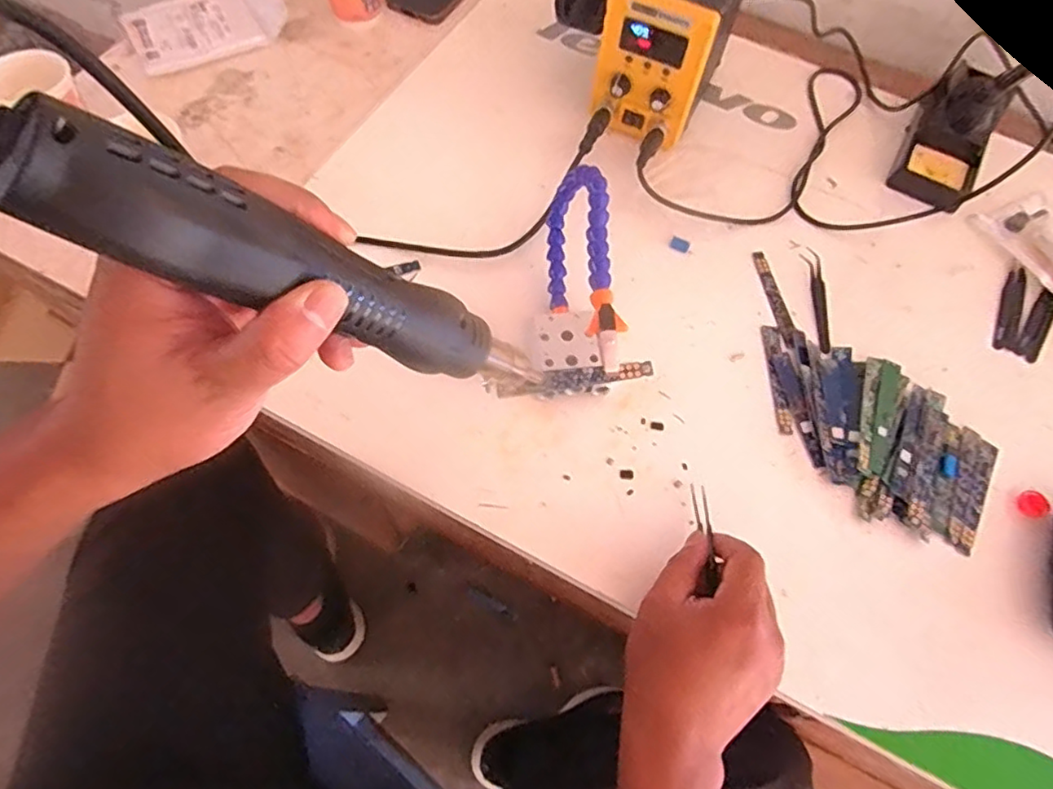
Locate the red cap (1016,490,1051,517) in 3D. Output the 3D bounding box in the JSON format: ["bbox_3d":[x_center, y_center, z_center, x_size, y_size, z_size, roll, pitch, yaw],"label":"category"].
[{"bbox_3d":[0.389,0.084,0.471,0.021,0.010,0.020,1,64,-3],"label":"red cap"}]

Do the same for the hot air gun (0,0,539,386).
[{"bbox_3d":[-0.071,-0.042,0.239,0.032,0.243,0.039,-29,64,22],"label":"hot air gun"}]

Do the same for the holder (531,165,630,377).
[{"bbox_3d":[0.034,-0.082,0.475,0.055,0.111,0.192,0,64,-3],"label":"holder"}]

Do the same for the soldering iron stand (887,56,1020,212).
[{"bbox_3d":[0.421,-0.256,0.600,0.075,0.083,0.124,28,66,10],"label":"soldering iron stand"}]

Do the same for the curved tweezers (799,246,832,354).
[{"bbox_3d":[0.260,-0.084,0.546,0.015,0.005,0.109,3,64,-2],"label":"curved tweezers"}]

